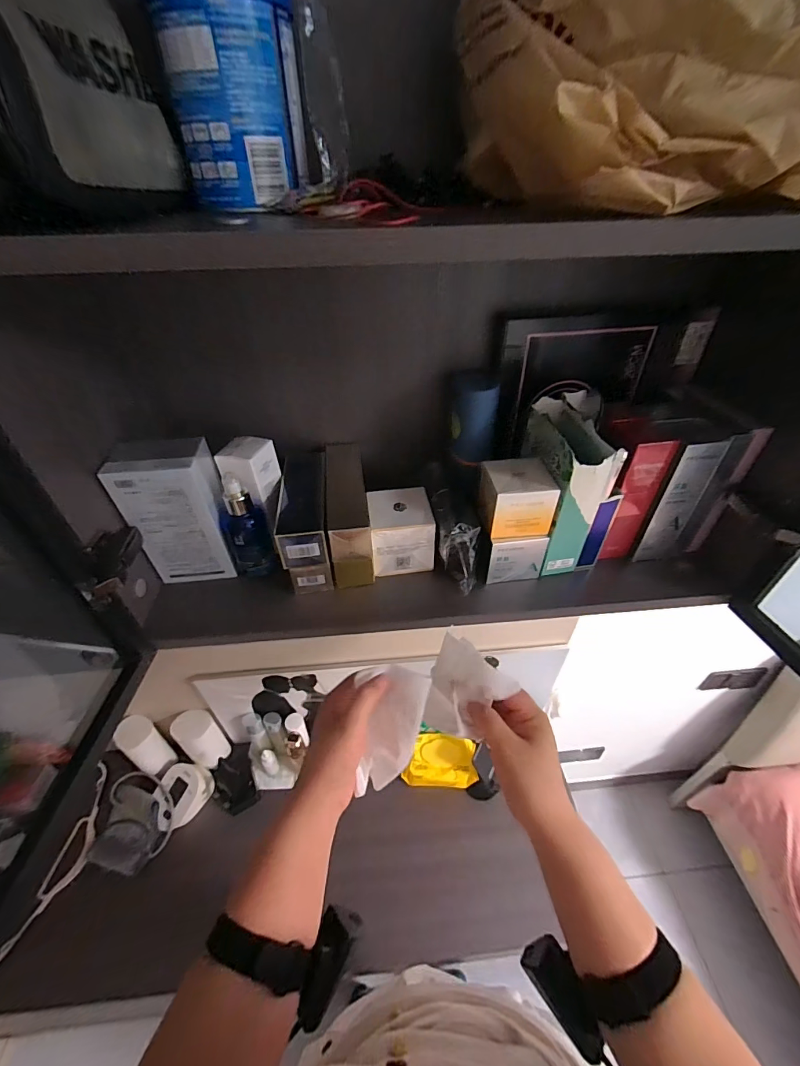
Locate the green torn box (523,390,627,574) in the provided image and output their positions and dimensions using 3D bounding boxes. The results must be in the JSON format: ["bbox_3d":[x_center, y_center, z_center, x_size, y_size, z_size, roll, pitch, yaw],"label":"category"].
[{"bbox_3d":[0.194,-0.057,0.510,0.072,0.174,0.133,-2,41,-1],"label":"green torn box"}]

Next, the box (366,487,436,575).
[{"bbox_3d":[0.001,-0.001,0.530,0.075,0.076,0.080,-6,41,-5],"label":"box"}]

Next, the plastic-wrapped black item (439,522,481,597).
[{"bbox_3d":[0.068,0.027,0.487,0.044,0.089,0.028,8,41,11],"label":"plastic-wrapped black item"}]

